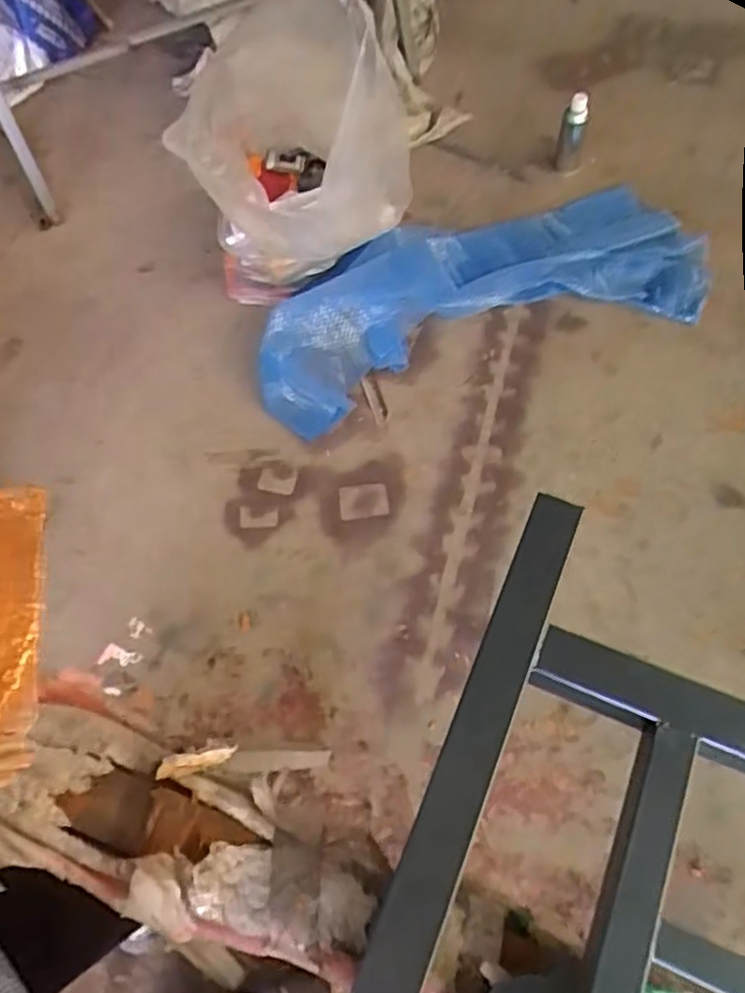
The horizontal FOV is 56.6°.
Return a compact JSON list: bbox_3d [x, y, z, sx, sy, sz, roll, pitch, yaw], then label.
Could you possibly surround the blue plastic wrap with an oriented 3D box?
[{"bbox_3d":[0.270,-0.504,1.639,1.163,0.108,0.453,-18,63,-9],"label":"blue plastic wrap"}]

